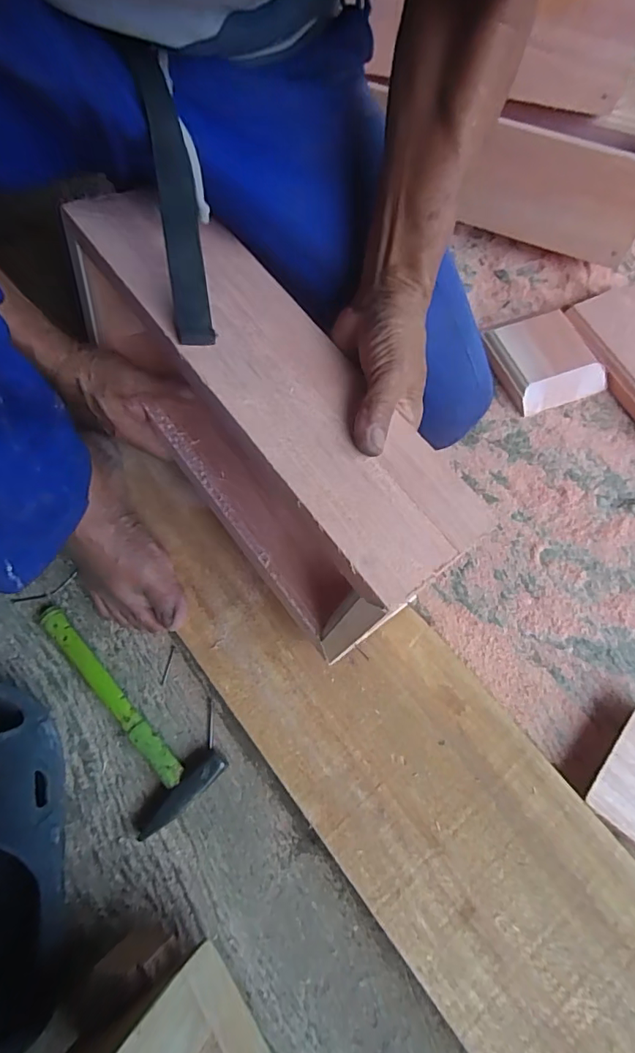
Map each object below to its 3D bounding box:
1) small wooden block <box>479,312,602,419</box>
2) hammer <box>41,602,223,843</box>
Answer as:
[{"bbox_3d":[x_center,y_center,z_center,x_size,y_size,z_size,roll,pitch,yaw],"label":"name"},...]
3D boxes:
[{"bbox_3d":[0.264,-0.196,0.588,0.112,0.029,0.114,-20,70,-6],"label":"small wooden block"},{"bbox_3d":[-0.199,0.176,0.469,0.237,0.020,0.086,39,75,14],"label":"hammer"}]

